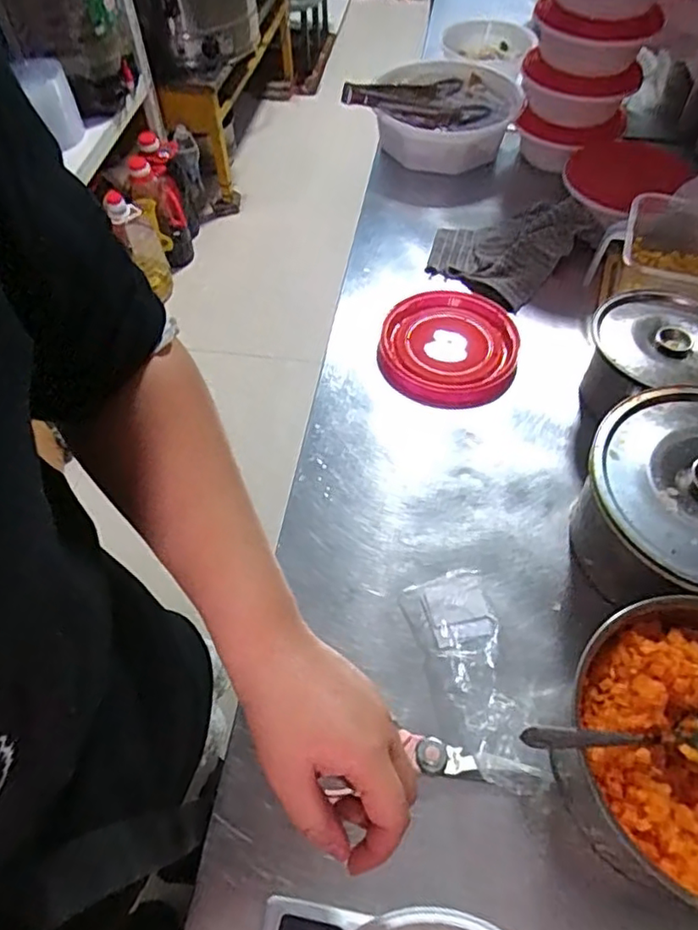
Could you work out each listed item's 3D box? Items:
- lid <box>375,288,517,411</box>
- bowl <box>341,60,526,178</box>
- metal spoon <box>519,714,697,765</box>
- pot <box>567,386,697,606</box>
[{"bbox_3d":[0.114,-0.137,0.704,0.154,0.023,0.168,-1,57,2],"label":"lid"},{"bbox_3d":[0.153,-0.561,0.971,0.245,0.090,0.234,-1,57,2],"label":"bowl"},{"bbox_3d":[0.187,0.179,0.401,0.159,0.019,0.033,7,57,-9],"label":"metal spoon"},{"bbox_3d":[0.302,0.042,0.540,0.192,0.110,0.183,-1,57,2],"label":"pot"}]

